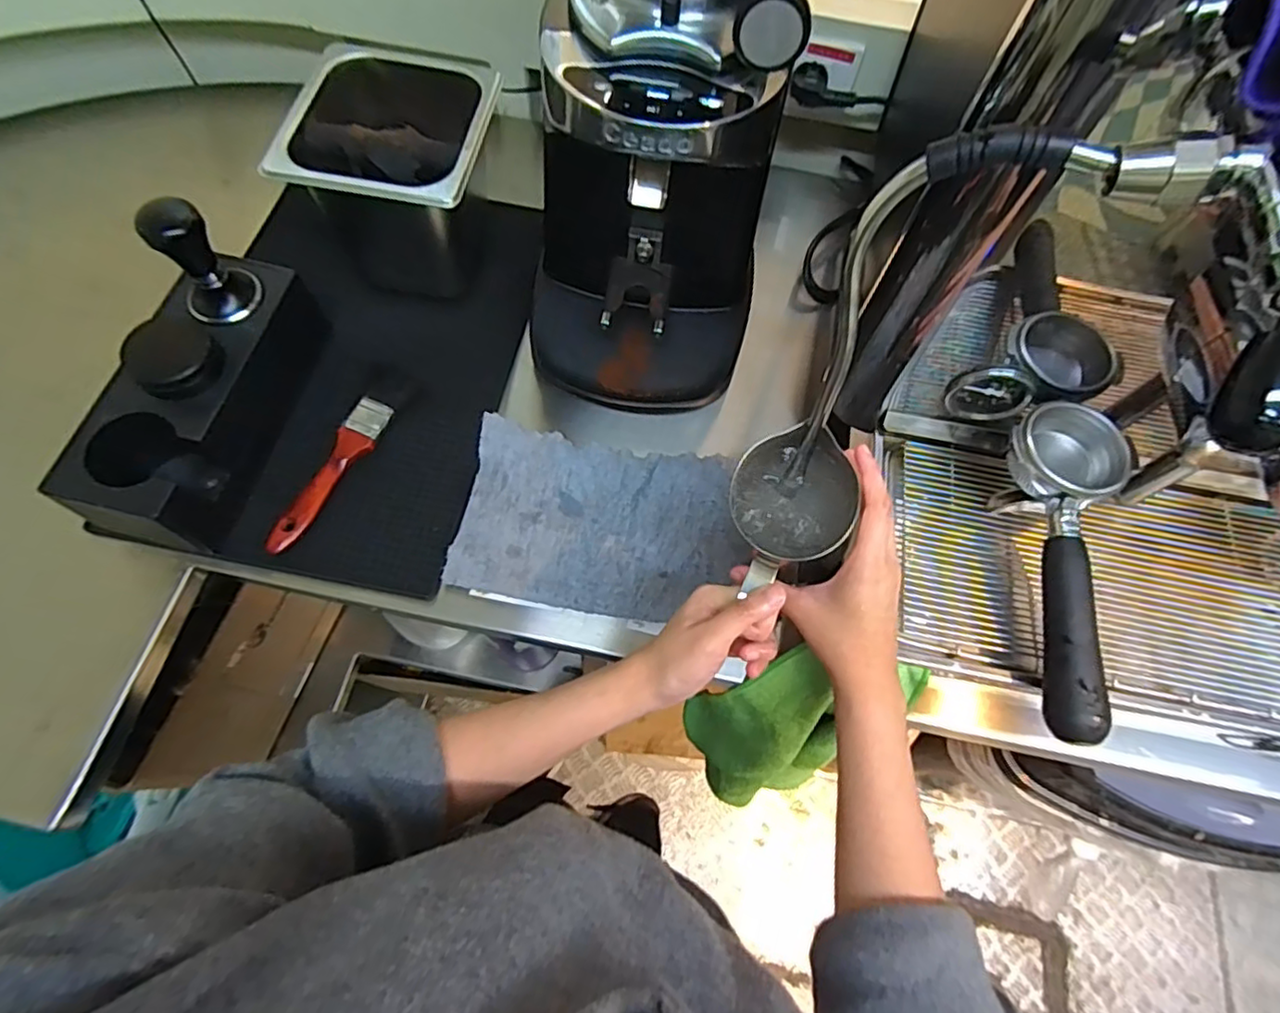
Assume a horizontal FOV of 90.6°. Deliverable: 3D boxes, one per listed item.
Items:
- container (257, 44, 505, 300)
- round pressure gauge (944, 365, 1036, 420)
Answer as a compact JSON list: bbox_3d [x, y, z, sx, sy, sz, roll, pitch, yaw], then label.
[{"bbox_3d":[-0.216,-0.305,0.606,0.161,0.156,0.188,6,67,-1],"label":"container"},{"bbox_3d":[0.241,-0.081,0.436,0.052,0.041,0.024,10,48,7],"label":"round pressure gauge"}]

